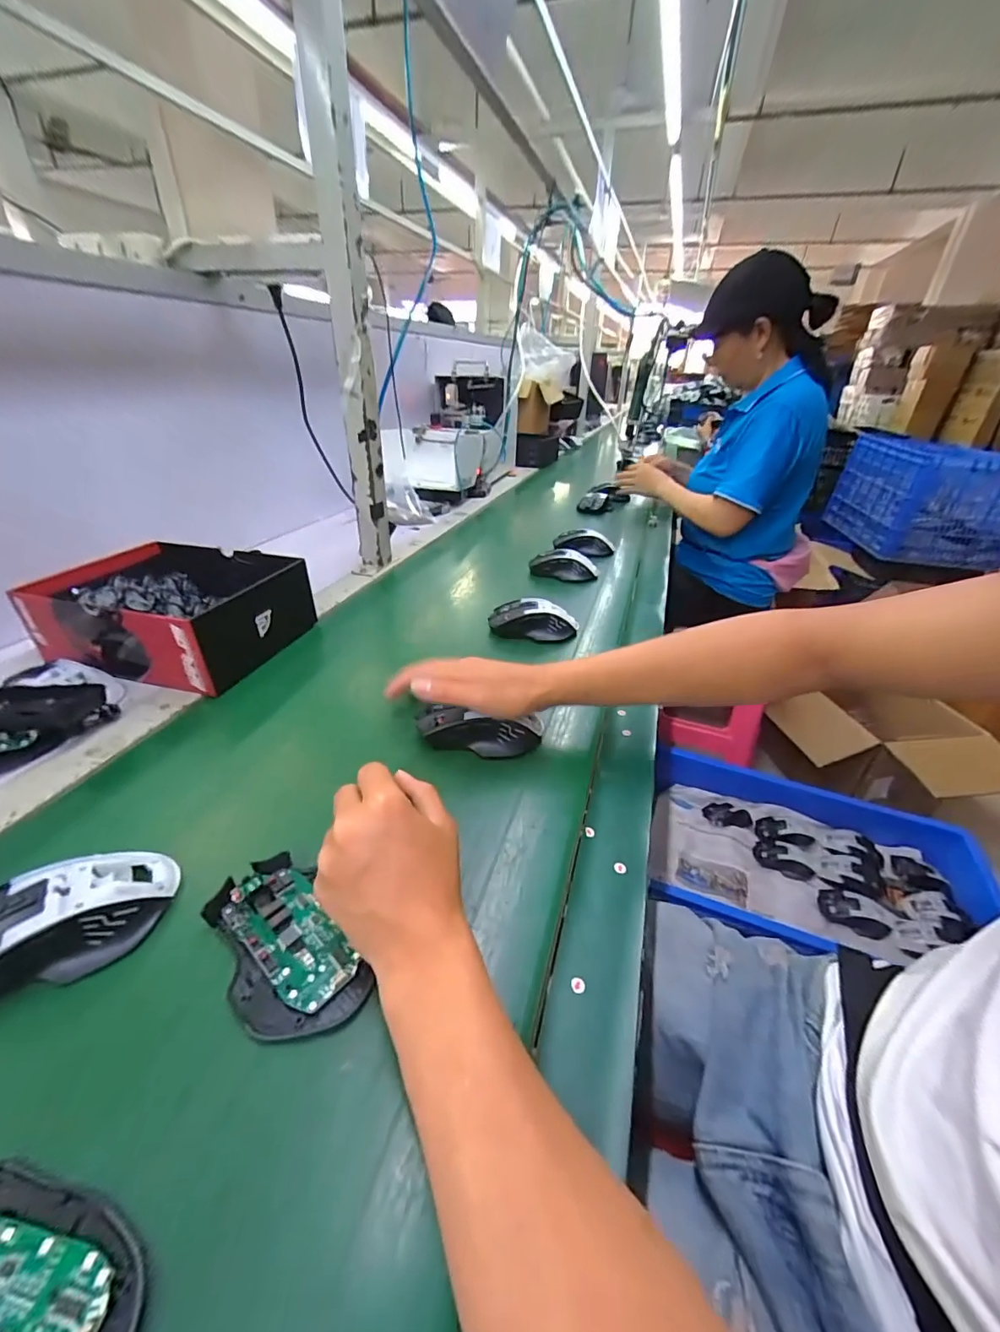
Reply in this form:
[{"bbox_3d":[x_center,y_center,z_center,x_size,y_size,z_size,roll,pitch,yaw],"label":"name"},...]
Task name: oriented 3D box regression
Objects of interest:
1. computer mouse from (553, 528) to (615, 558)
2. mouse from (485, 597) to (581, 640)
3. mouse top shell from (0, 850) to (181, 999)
[{"bbox_3d":[0.163,-0.236,0.915,0.117,0.038,0.060,4,32,2],"label":"computer mouse"},{"bbox_3d":[0.045,-0.059,0.625,0.118,0.039,0.060,4,32,1],"label":"mouse"},{"bbox_3d":[-0.262,0.148,0.284,0.114,0.037,0.074,-18,38,-29],"label":"mouse top shell"}]

